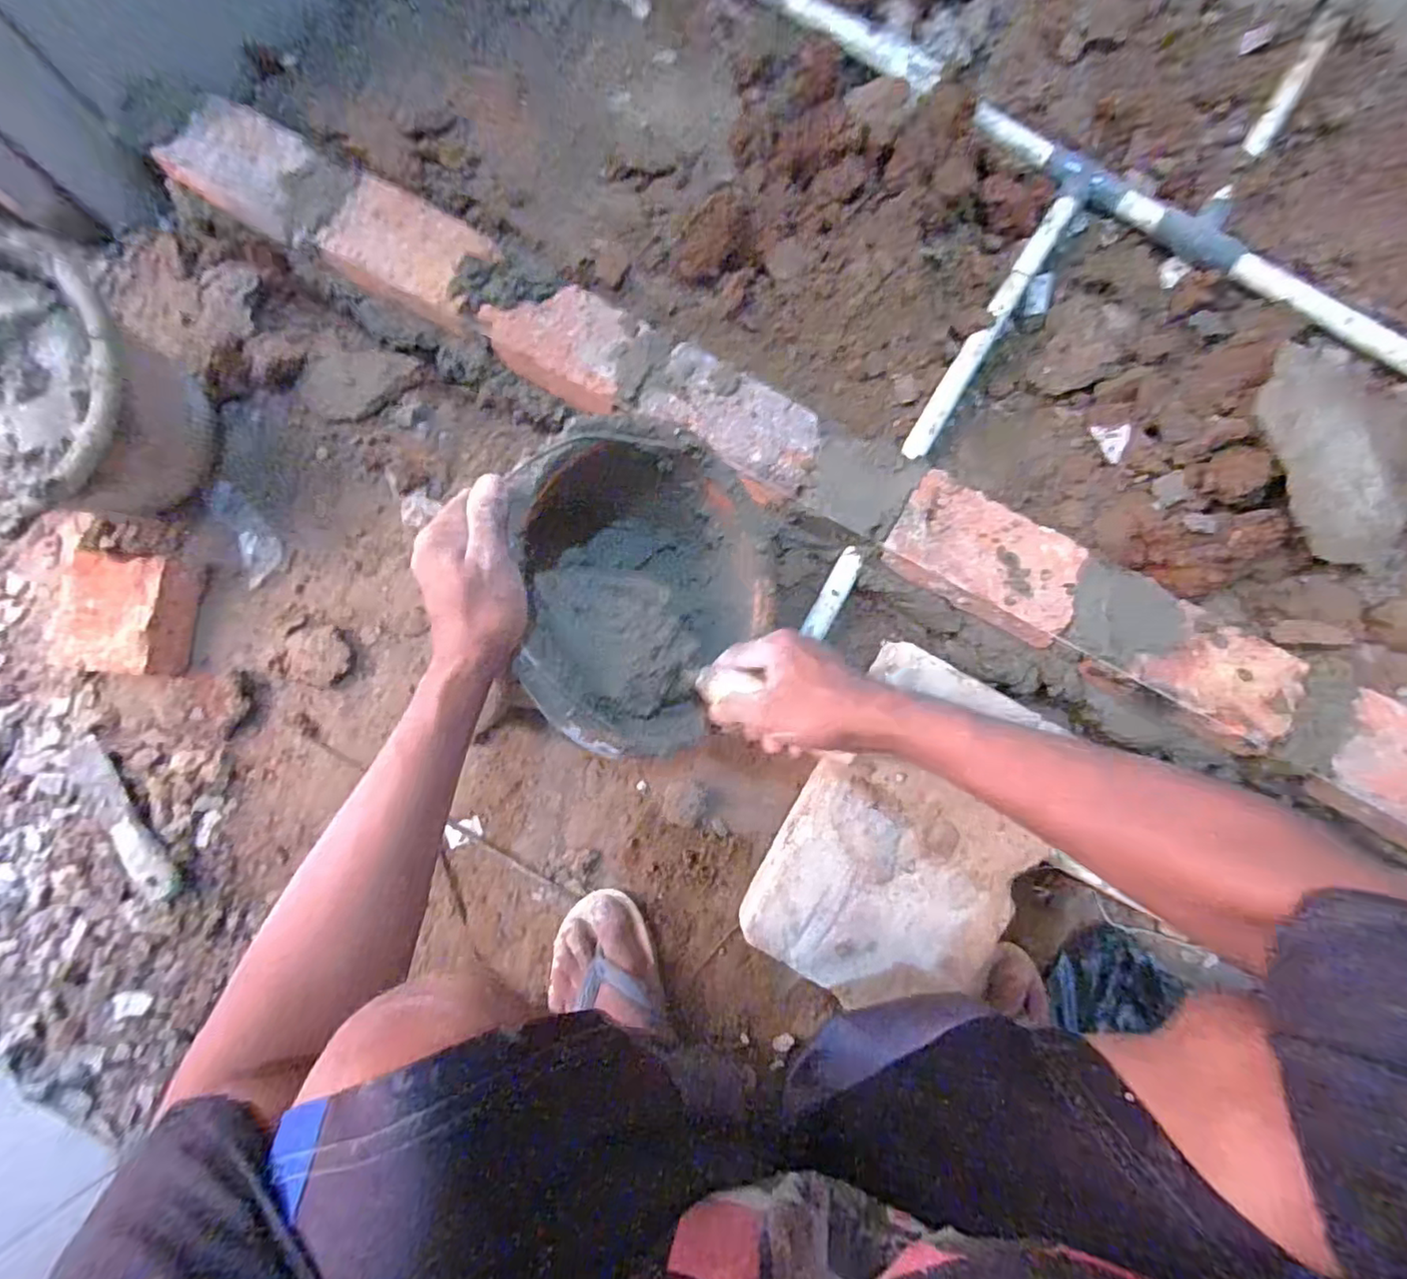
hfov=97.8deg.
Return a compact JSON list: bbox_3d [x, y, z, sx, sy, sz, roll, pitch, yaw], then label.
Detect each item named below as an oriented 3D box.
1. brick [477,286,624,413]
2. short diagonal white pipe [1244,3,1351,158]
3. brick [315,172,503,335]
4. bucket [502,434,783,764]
[{"bbox_3d":[-0.147,-0.324,0.681,0.183,0.055,0.112,34,81,6],"label":"brick"},{"bbox_3d":[0.733,-0.687,0.762,0.032,0.026,0.250,33,80,6],"label":"short diagonal white pipe"},{"bbox_3d":[-0.320,-0.426,0.692,0.196,0.058,0.111,29,80,5],"label":"brick"},{"bbox_3d":[-0.061,-0.034,0.514,0.246,0.140,0.254,3,86,-43],"label":"bucket"}]

